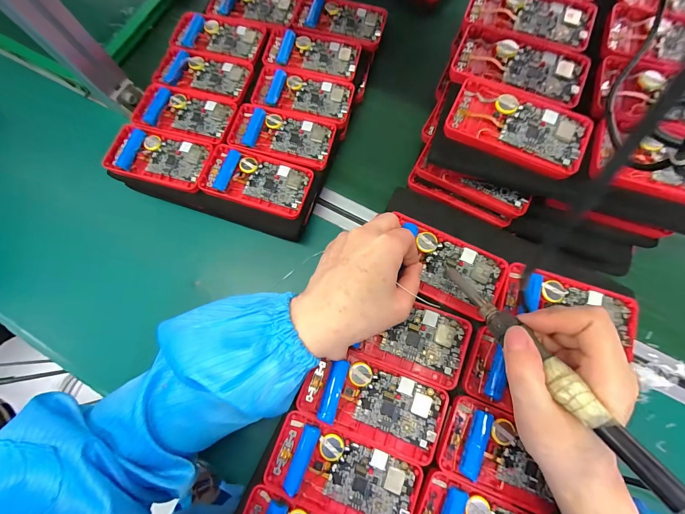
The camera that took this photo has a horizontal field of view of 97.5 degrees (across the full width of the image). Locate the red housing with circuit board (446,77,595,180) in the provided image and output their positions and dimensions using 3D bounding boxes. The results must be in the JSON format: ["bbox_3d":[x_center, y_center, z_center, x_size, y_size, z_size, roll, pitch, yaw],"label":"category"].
[{"bbox_3d":[0.160,-0.121,0.276,0.119,0.015,0.067,23,78,8],"label":"red housing with circuit board"}]

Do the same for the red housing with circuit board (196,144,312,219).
[{"bbox_3d":[-0.098,-0.088,0.344,0.121,0.011,0.063,17,77,7],"label":"red housing with circuit board"}]

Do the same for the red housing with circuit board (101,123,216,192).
[{"bbox_3d":[-0.215,-0.117,0.352,0.116,0.013,0.064,15,76,6],"label":"red housing with circuit board"}]

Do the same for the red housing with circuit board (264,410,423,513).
[{"bbox_3d":[0.000,0.181,0.247,0.121,0.011,0.060,20,77,8],"label":"red housing with circuit board"}]

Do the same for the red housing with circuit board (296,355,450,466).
[{"bbox_3d":[0.027,0.125,0.259,0.118,0.014,0.059,20,77,7],"label":"red housing with circuit board"}]

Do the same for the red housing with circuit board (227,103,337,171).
[{"bbox_3d":[-0.072,-0.146,0.360,0.121,0.013,0.065,16,77,7],"label":"red housing with circuit board"}]

